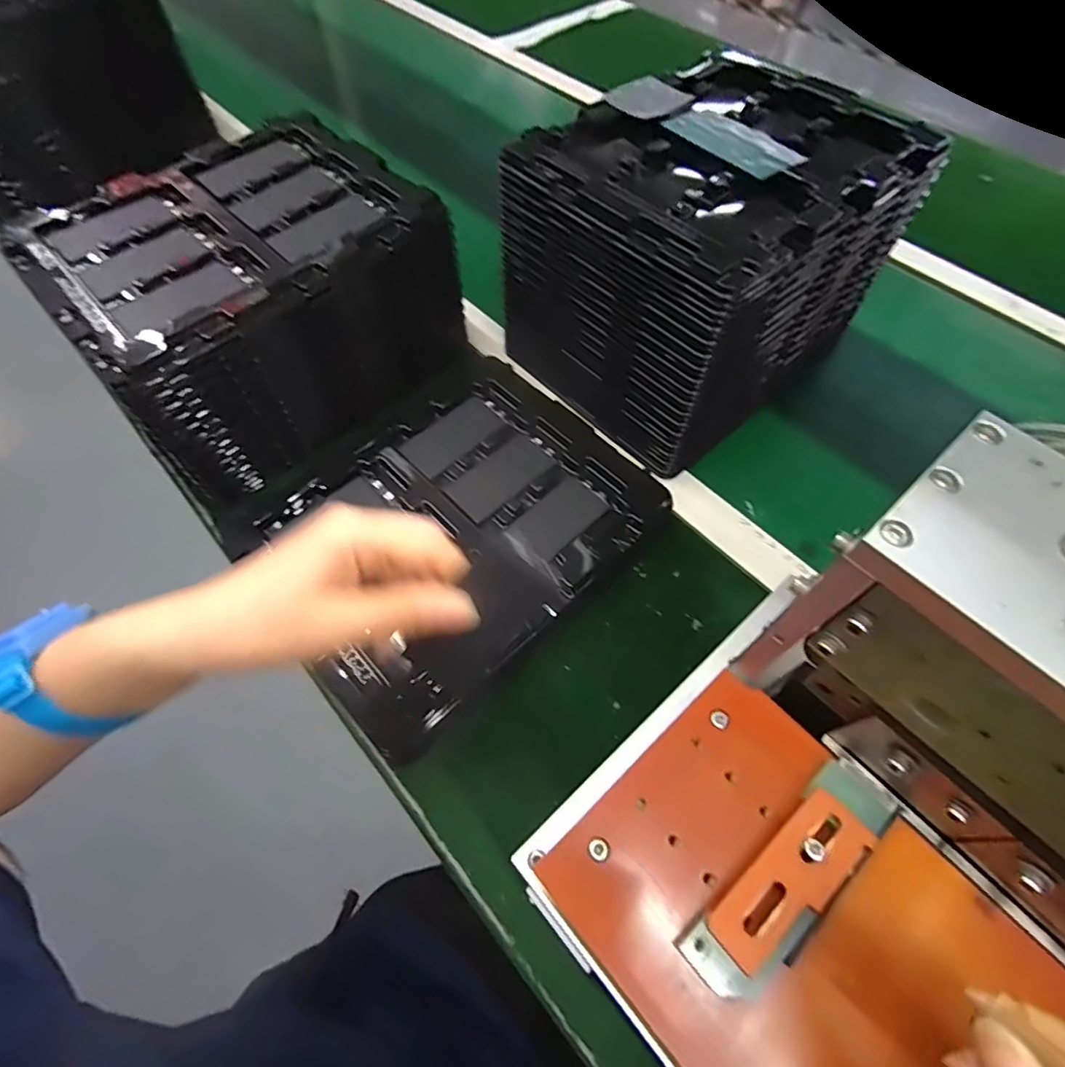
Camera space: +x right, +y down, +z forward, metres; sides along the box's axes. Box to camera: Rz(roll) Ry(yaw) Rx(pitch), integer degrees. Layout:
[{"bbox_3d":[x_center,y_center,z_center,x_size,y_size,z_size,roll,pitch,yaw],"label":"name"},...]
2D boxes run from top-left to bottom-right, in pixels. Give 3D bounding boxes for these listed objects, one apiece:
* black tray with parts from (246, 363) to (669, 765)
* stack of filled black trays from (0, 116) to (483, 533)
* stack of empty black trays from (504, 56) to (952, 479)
[{"bbox_3d":[-0.057,-0.004,0.423,0.269,0.029,0.213,-38,67,-19],"label":"black tray with parts"},{"bbox_3d":[-0.233,-0.197,0.486,0.218,0.155,0.271,41,68,20],"label":"stack of filled black trays"},{"bbox_3d":[0.140,-0.238,0.469,0.264,0.168,0.213,-38,67,-19],"label":"stack of empty black trays"}]

